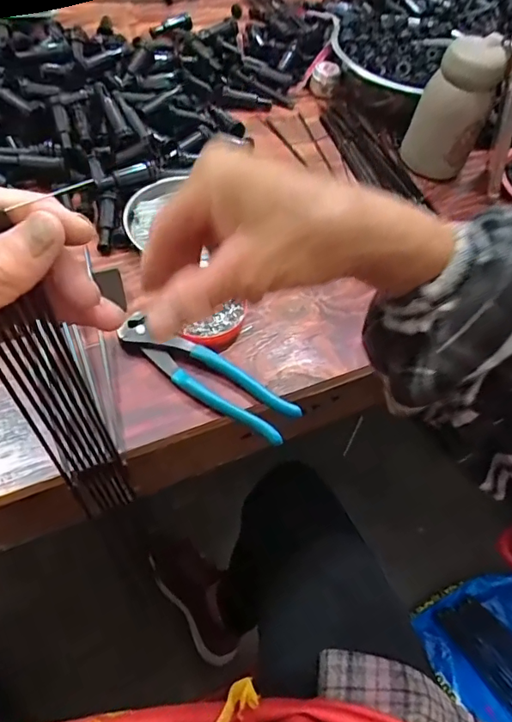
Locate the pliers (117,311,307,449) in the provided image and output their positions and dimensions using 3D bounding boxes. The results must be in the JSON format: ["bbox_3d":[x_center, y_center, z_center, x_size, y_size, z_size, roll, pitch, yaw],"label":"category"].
[{"bbox_3d":[-0.043,0.010,0.412,0.163,0.015,0.037,30,57,16],"label":"pliers"}]

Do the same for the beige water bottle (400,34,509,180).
[{"bbox_3d":[0.229,-0.294,0.592,0.081,0.143,0.062,21,55,9],"label":"beige water bottle"}]

